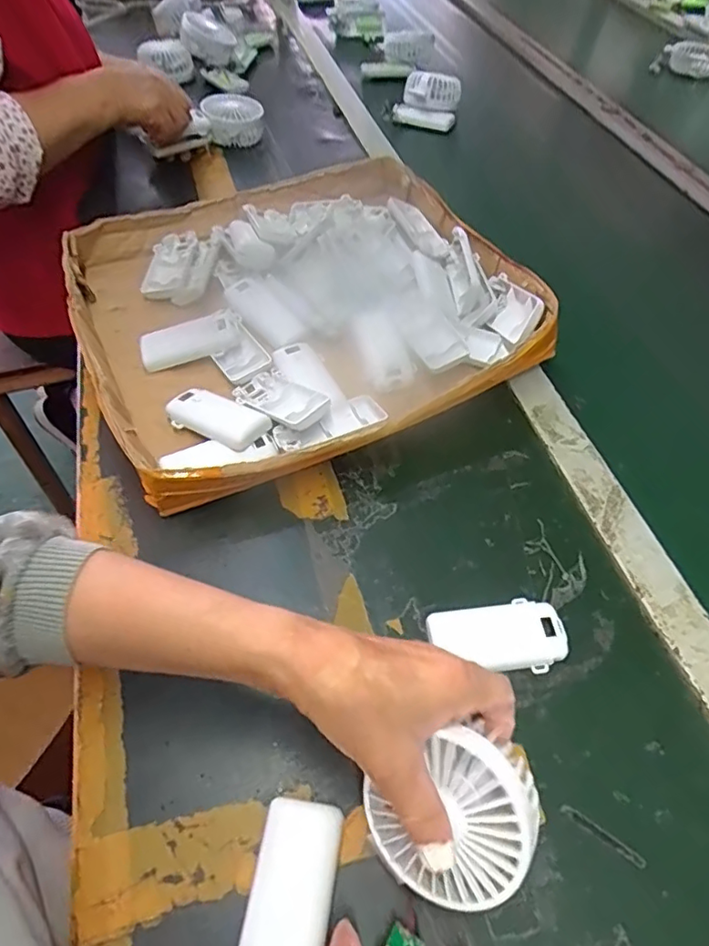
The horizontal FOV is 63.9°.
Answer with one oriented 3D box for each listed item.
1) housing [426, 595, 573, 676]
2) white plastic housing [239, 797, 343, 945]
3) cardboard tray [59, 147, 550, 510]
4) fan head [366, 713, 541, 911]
[{"bbox_3d":[0.102,0.117,0.401,0.091,0.013,0.049,-9,53,-8],"label":"housing"},{"bbox_3d":[-0.034,0.230,0.306,0.043,0.018,0.091,8,53,5],"label":"white plastic housing"},{"bbox_3d":[-0.061,-0.173,0.576,0.395,0.066,0.387,-24,57,-18],"label":"cardboard tray"},{"bbox_3d":[0.054,0.180,0.294,0.093,0.037,0.071,-46,66,16],"label":"fan head"}]

